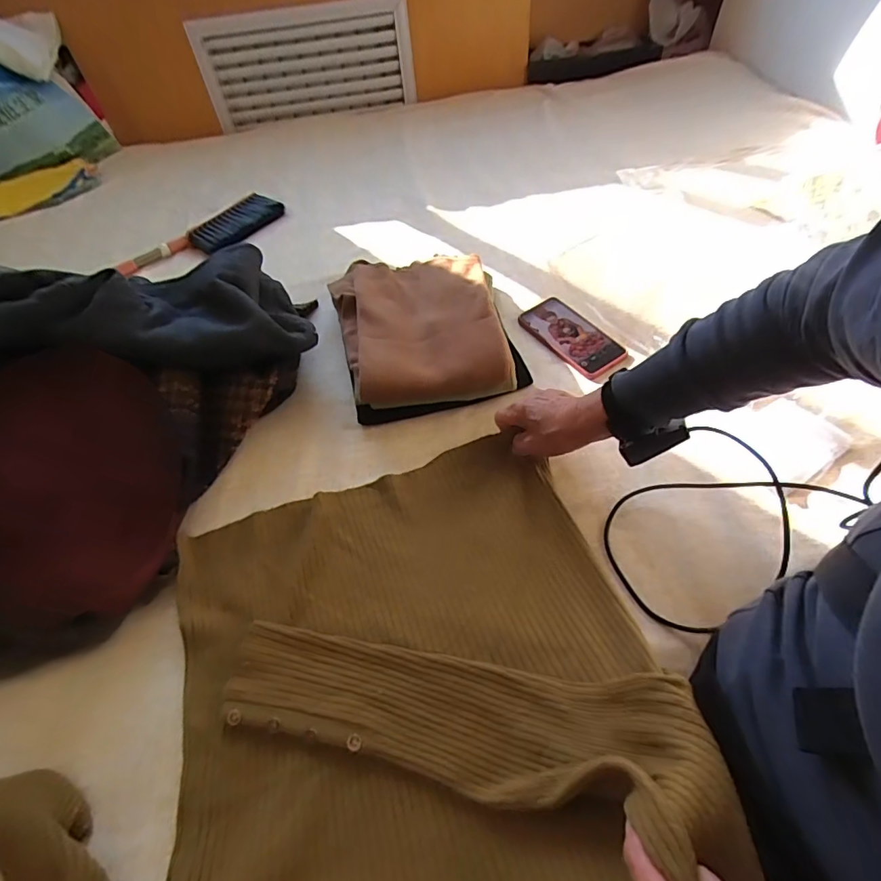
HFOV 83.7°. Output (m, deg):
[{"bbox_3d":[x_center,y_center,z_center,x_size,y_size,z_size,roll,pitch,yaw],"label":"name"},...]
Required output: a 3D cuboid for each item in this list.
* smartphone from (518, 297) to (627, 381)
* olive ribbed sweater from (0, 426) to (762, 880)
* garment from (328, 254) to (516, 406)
[{"bbox_3d":[0.199,-0.160,0.750,0.079,0.007,0.166,-40,64,-10],"label":"smartphone"},{"bbox_3d":[-0.065,0.210,0.385,0.514,0.147,0.544,19,55,15],"label":"olive ribbed sweater"},{"bbox_3d":[-0.034,-0.178,0.738,0.233,0.066,0.276,-11,50,-3],"label":"garment"}]

